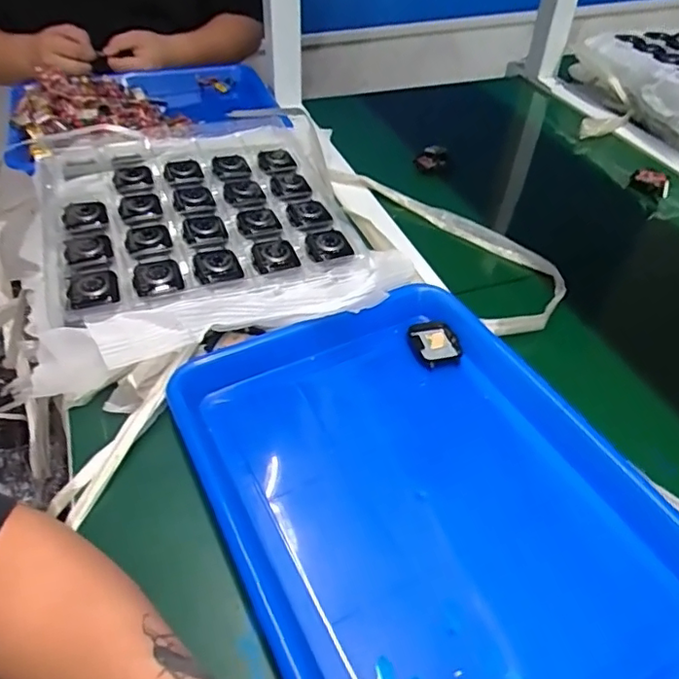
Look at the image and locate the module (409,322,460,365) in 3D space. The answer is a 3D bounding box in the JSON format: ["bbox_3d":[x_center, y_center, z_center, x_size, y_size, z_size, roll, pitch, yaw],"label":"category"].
[{"bbox_3d":[0.081,0.005,0.481,0.036,0.015,0.040,-10,46,-11],"label":"module"}]

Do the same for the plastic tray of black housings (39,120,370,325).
[{"bbox_3d":[-0.153,-0.148,0.590,0.288,0.022,0.337,-11,46,-13],"label":"plastic tray of black housings"}]

